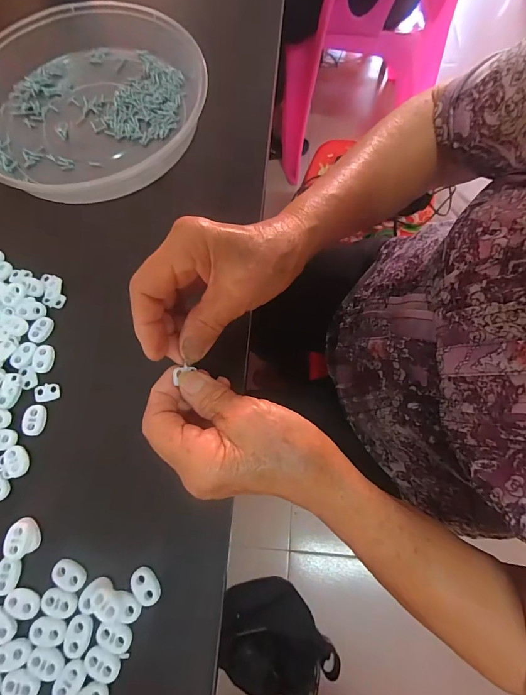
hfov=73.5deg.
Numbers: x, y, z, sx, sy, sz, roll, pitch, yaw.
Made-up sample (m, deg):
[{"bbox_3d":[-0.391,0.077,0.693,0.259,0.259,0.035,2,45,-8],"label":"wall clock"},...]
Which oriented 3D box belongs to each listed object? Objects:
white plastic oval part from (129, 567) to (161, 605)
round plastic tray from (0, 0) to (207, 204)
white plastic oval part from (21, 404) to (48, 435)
[{"bbox_3d":[-0.077,0.156,0.229,0.014,0.007,0.023,-41,75,-12],"label":"white plastic oval part"},{"bbox_3d":[-0.173,-0.242,0.345,0.237,0.038,0.226,0,71,1],"label":"round plastic tray"},{"bbox_3d":[-0.172,0.054,0.265,0.015,0.005,0.022,1,71,1],"label":"white plastic oval part"}]

